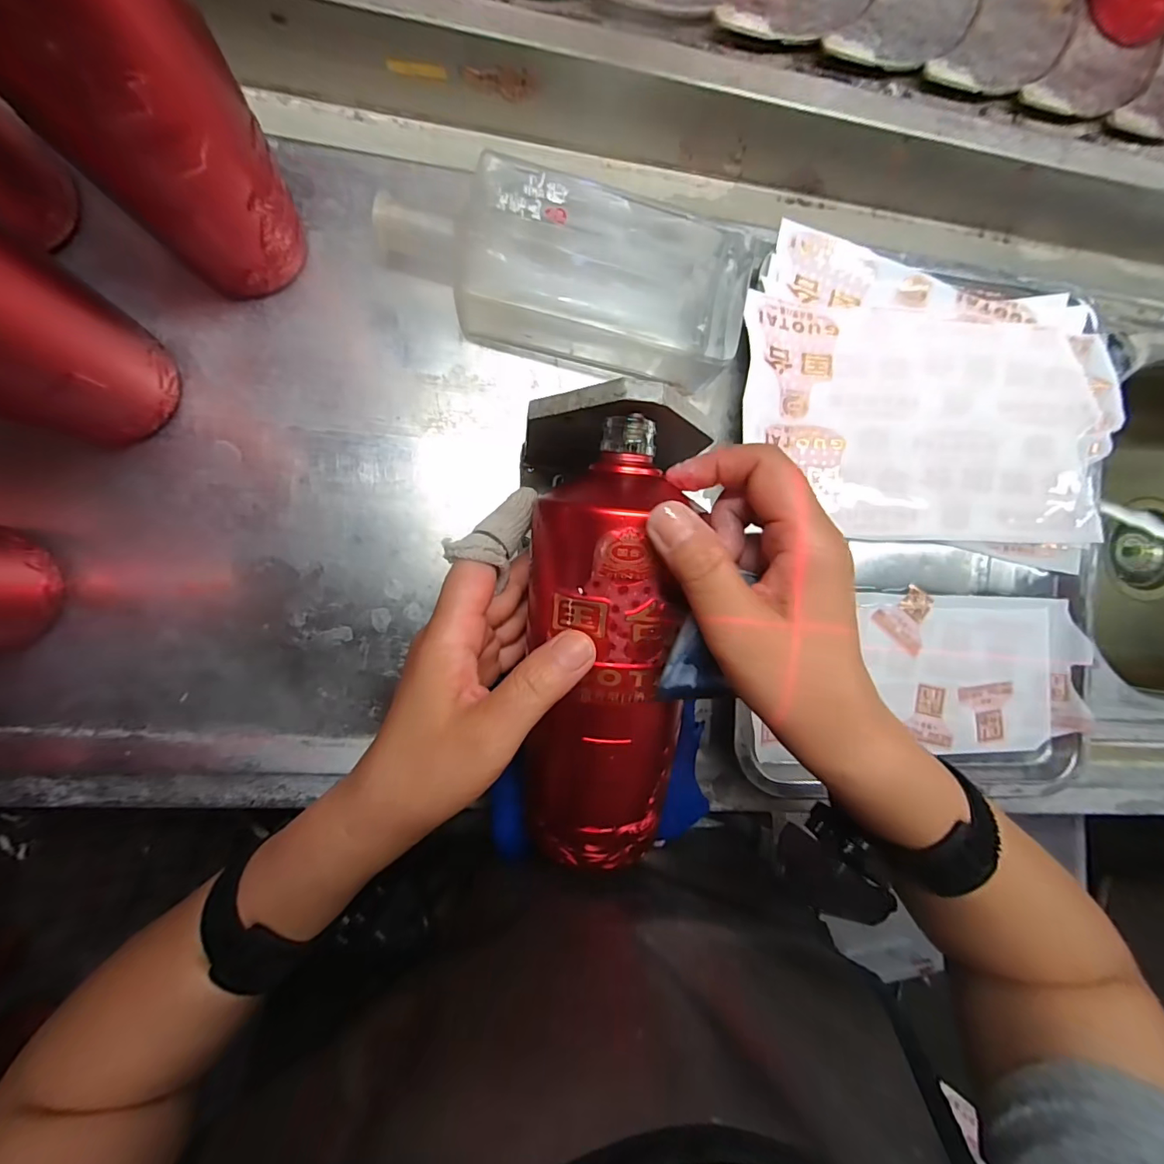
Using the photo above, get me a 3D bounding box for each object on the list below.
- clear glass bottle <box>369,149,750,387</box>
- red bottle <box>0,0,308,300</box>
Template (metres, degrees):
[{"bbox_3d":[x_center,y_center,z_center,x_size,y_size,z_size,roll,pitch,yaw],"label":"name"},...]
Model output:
[{"bbox_3d":[-0.010,-0.192,0.319,0.226,0.051,0.096,12,87,-8],"label":"clear glass bottle"},{"bbox_3d":[-0.192,-0.209,0.214,0.071,0.206,0.079,19,88,-9],"label":"red bottle"}]

